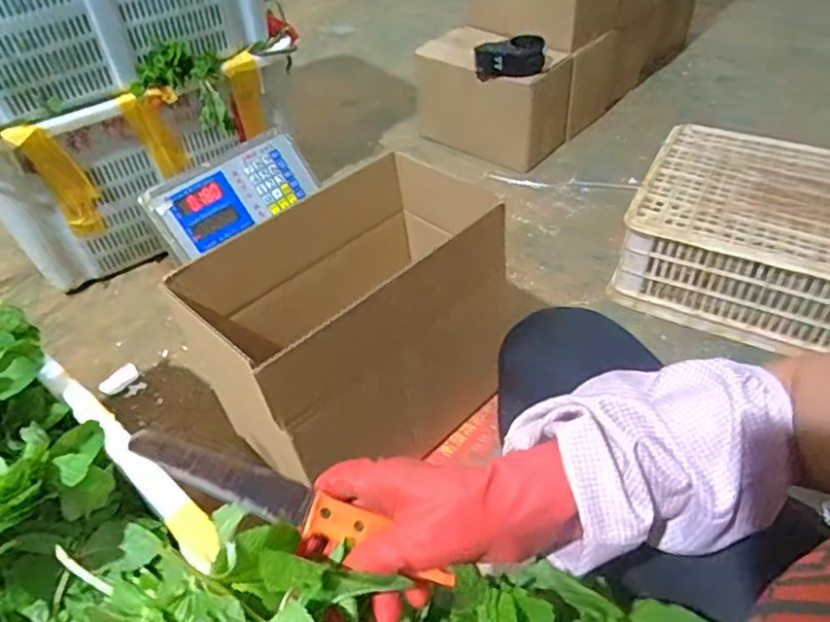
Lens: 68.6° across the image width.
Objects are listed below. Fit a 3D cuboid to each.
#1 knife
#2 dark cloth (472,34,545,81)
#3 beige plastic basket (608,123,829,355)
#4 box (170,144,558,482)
[{"bbox_3d":[-0.068,0.113,0.355,0.195,0.010,0.025,25,46,-7],"label":"knife"},{"bbox_3d":[0.207,-0.561,1.335,0.153,0.095,0.048,4,45,9],"label":"dark cloth"},{"bbox_3d":[0.700,-0.119,1.098,0.573,0.173,0.382,22,50,24],"label":"beige plastic basket"},{"bbox_3d":[-0.075,0.018,0.781,0.355,0.305,0.238,-34,51,-27],"label":"box"}]

